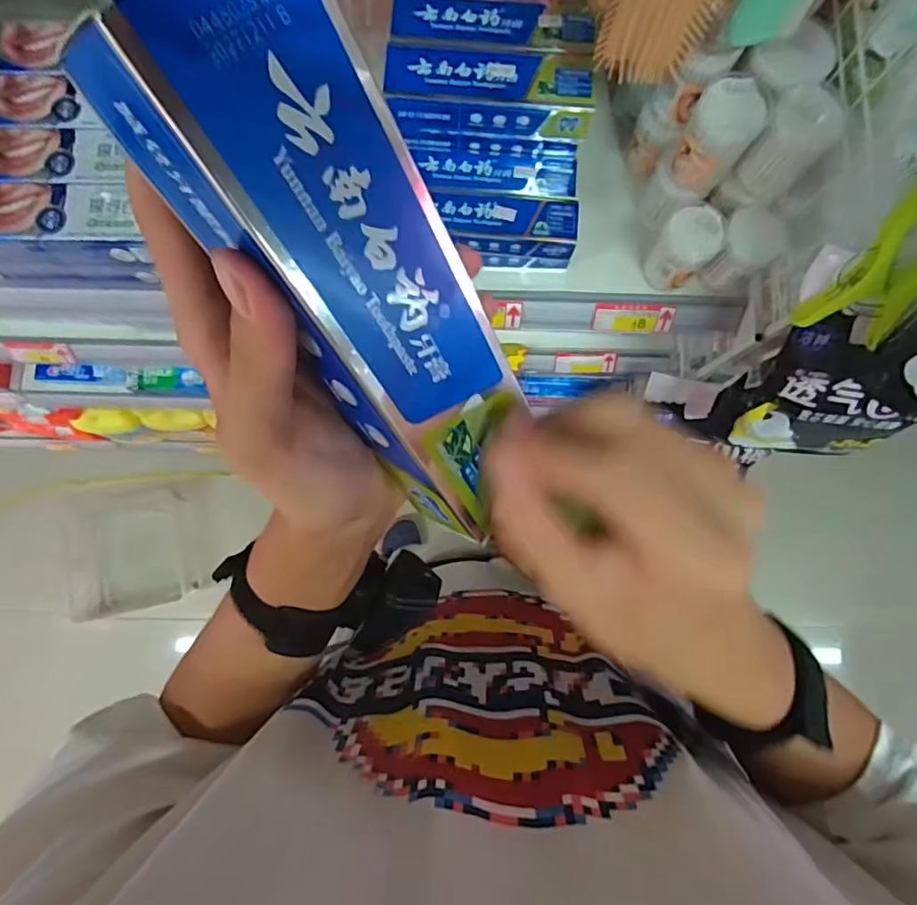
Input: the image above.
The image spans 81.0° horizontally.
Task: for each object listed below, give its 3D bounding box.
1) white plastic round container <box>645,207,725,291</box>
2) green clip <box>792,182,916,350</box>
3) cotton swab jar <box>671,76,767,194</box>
[{"bbox_3d":[0.229,-0.207,0.548,0.049,0.073,0.055,41,83,5],"label":"white plastic round container"},{"bbox_3d":[0.319,-0.138,0.379,0.063,0.153,0.032,13,56,1],"label":"green clip"},{"bbox_3d":[0.230,-0.284,0.486,0.055,0.076,0.058,38,83,4],"label":"cotton swab jar"}]

